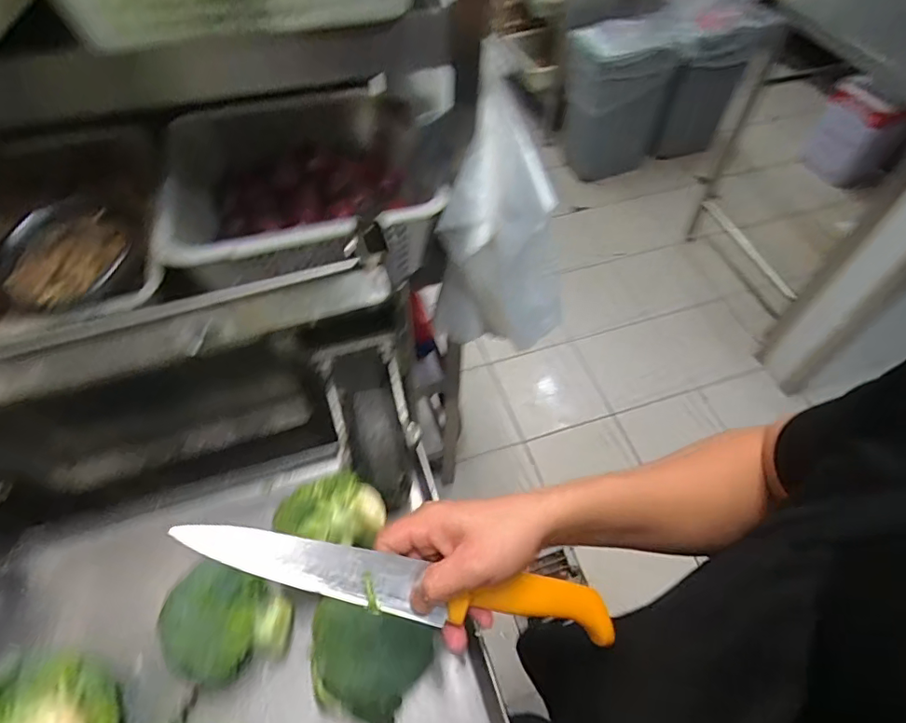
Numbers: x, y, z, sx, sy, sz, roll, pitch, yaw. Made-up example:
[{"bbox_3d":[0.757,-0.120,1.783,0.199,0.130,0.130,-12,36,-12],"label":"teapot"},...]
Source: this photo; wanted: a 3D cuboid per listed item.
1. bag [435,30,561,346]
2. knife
[{"bbox_3d":[0.070,-0.165,0.690,0.133,0.397,0.164,34,62,21],"label":"bag"},{"bbox_3d":[-0.030,0.161,0.375,0.316,0.013,0.042,15,55,-12],"label":"knife"}]

